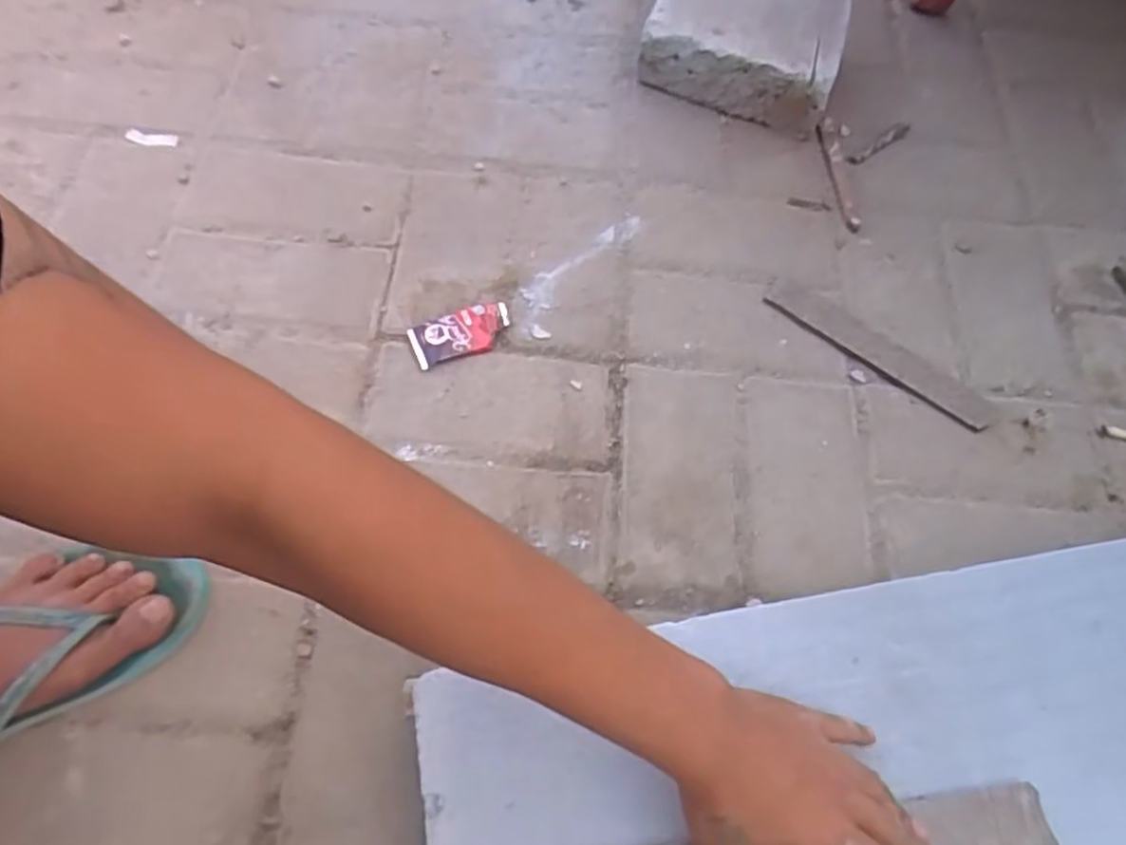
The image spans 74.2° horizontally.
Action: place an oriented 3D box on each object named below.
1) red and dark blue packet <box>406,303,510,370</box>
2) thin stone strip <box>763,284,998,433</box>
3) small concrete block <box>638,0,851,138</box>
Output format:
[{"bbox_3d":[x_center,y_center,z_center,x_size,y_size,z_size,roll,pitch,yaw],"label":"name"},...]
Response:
[{"bbox_3d":[-0.089,-0.078,0.658,0.089,0.012,0.041,-19,65,-12],"label":"red and dark blue packet"},{"bbox_3d":[0.286,-0.065,0.670,0.215,0.010,0.042,35,67,14],"label":"thin stone strip"},{"bbox_3d":[0.199,-0.411,0.805,0.199,0.096,0.144,21,64,8],"label":"small concrete block"}]

